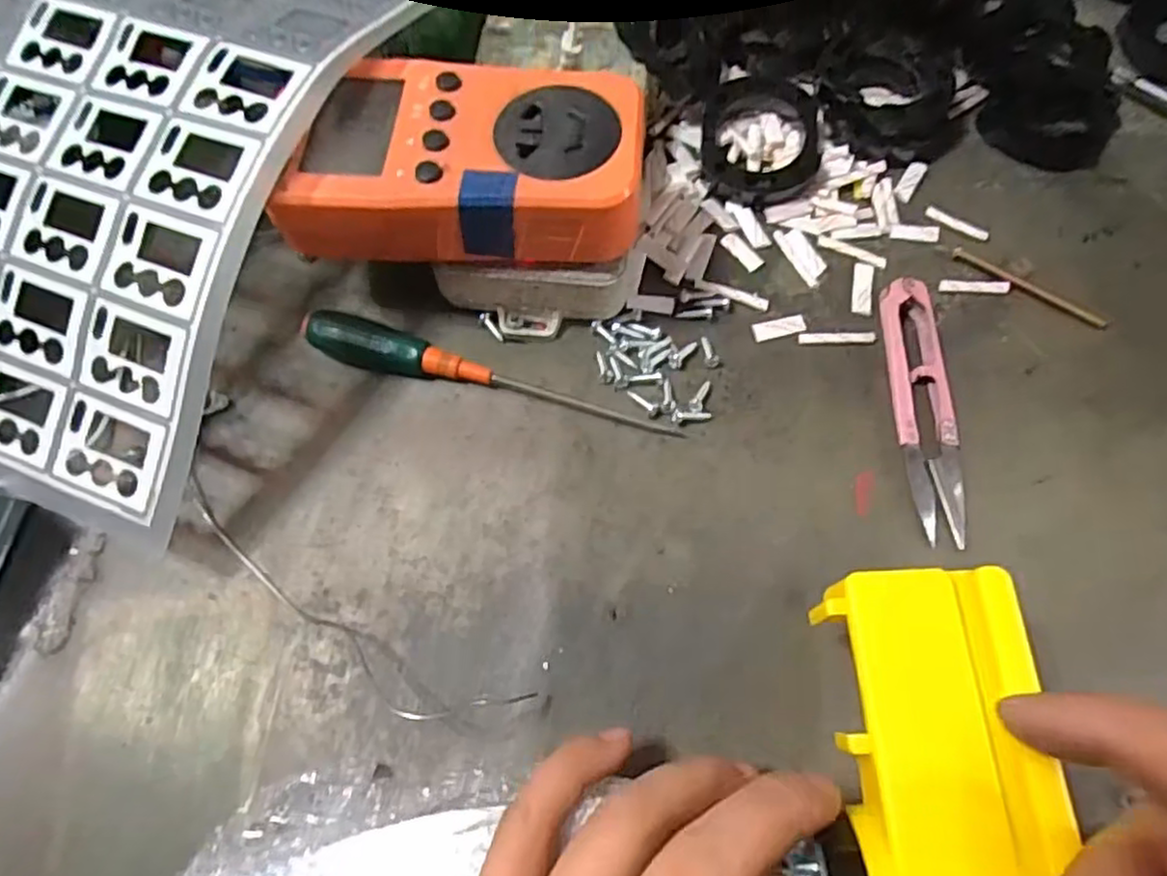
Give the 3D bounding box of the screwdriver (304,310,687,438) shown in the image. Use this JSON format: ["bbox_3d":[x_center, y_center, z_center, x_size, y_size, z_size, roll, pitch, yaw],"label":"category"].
[{"bbox_3d":[-0.036,-0.025,0.261,0.143,0.016,0.014,14,69,7],"label":"screwdriver"}]

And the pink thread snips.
[{"bbox_3d":[0.127,-0.013,0.255,0.022,0.009,0.102,1,68,2],"label":"pink thread snips"}]

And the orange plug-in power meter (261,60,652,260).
[{"bbox_3d":[-0.040,-0.097,0.241,0.118,0.029,0.062,1,68,2],"label":"orange plug-in power meter"}]

